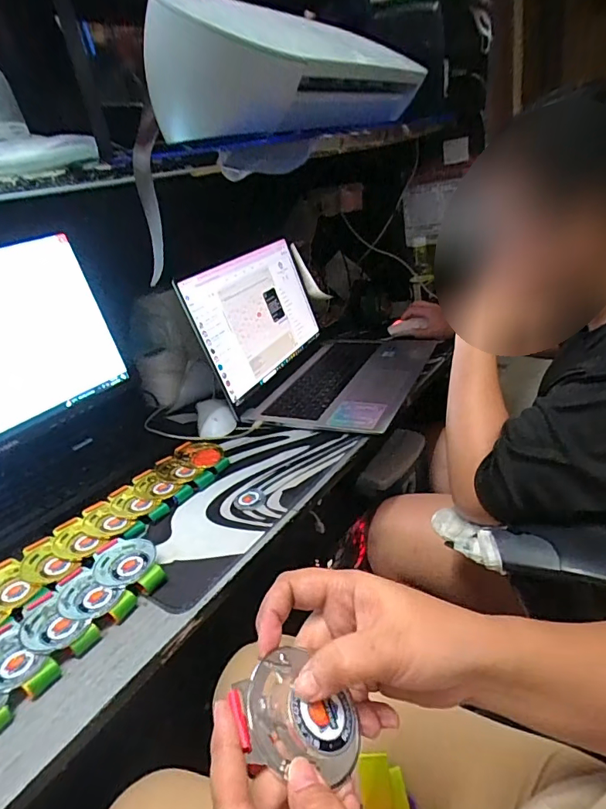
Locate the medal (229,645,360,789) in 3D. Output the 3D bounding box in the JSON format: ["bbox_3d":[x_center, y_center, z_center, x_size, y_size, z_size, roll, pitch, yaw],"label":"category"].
[{"bbox_3d":[-0.001,0.153,0.234,0.066,0.012,0.059,39,31,9],"label":"medal"}]

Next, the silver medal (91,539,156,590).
[{"bbox_3d":[-0.190,0.165,0.500,0.061,0.006,0.072,-21,33,-16],"label":"silver medal"}]

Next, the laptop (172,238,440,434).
[{"bbox_3d":[0.040,-0.148,0.834,0.308,0.225,0.369,6,30,31],"label":"laptop"}]

